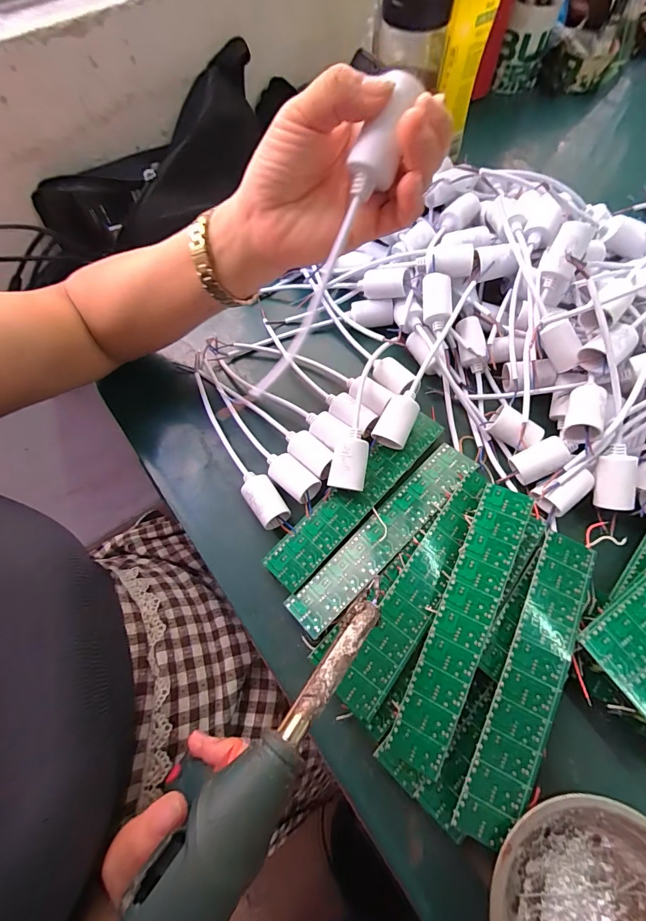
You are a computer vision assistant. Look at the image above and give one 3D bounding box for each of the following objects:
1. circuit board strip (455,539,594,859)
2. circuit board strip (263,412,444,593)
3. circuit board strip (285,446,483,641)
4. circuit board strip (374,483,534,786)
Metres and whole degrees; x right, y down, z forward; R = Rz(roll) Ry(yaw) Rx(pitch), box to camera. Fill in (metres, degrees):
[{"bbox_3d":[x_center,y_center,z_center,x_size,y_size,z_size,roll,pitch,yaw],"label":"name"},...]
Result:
[{"bbox_3d":[0.143,0.149,0.268,0.038,0.009,0.200,25,70,12],"label":"circuit board strip"},{"bbox_3d":[0.031,0.027,0.345,0.039,0.007,0.199,40,73,17],"label":"circuit board strip"},{"bbox_3d":[0.054,0.061,0.334,0.202,0.004,0.039,-42,59,-15],"label":"circuit board strip"},{"bbox_3d":[0.101,0.118,0.285,0.038,0.010,0.210,21,75,23],"label":"circuit board strip"}]

